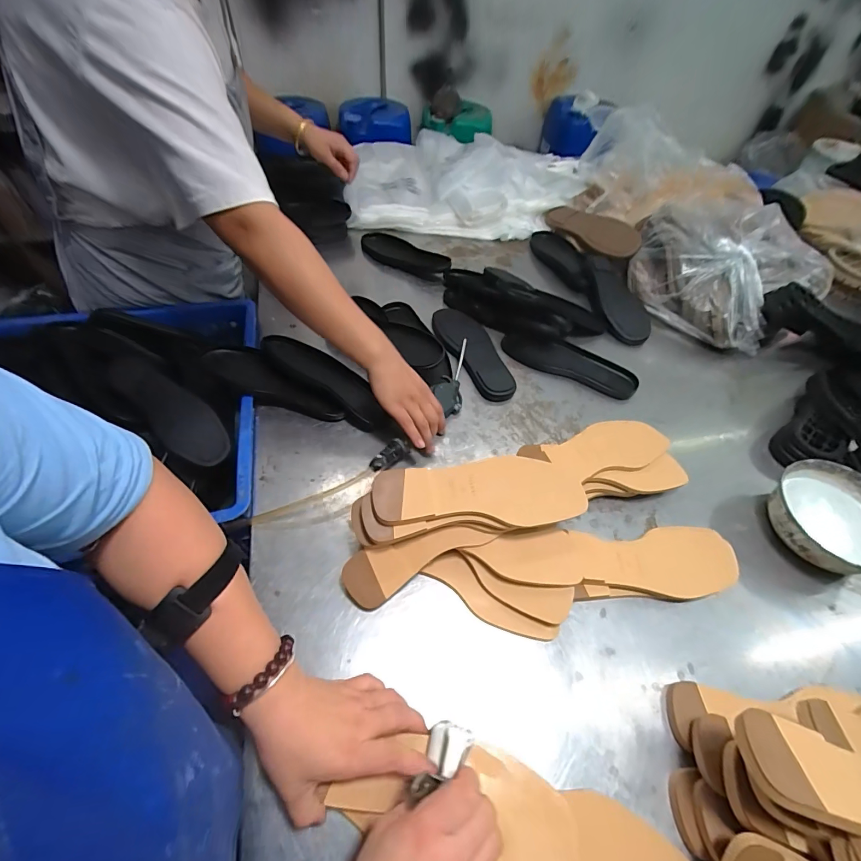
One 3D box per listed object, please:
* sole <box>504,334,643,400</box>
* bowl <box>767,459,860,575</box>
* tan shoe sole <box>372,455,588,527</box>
[{"bbox_3d":[0.248,-0.125,0.736,0.243,0.025,0.080,23,54,14],"label":"sole"},{"bbox_3d":[0.535,0.121,0.535,0.148,0.063,0.147,2,52,-2],"label":"bowl"},{"bbox_3d":[0.055,0.071,0.466,0.237,0.023,0.078,-2,52,-6],"label":"tan shoe sole"}]

